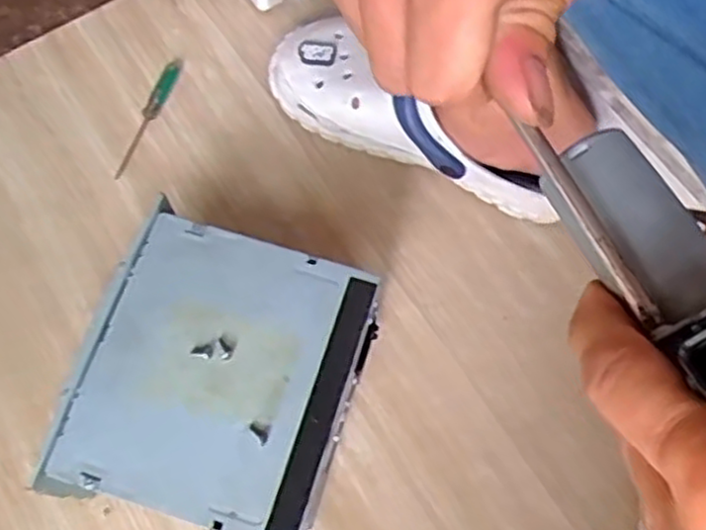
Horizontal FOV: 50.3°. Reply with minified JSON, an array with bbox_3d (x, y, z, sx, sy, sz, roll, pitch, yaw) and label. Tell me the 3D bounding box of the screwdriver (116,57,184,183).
[{"bbox_3d":[-0.162,-0.118,0.599,0.015,0.017,0.107,17,69,7],"label":"screwdriver"}]

